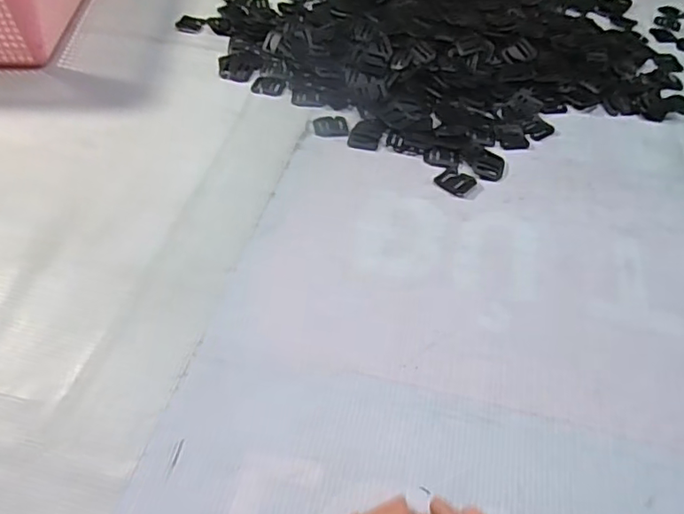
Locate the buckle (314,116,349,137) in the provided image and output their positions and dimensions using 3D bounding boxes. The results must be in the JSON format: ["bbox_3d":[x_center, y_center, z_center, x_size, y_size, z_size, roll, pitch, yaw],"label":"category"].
[{"bbox_3d":[-0.012,-0.138,0.610,0.035,0.004,0.035,-3,48,-6],"label":"buckle"}]

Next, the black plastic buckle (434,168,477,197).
[{"bbox_3d":[0.109,-0.073,0.553,0.033,0.004,0.031,34,55,25],"label":"black plastic buckle"}]

